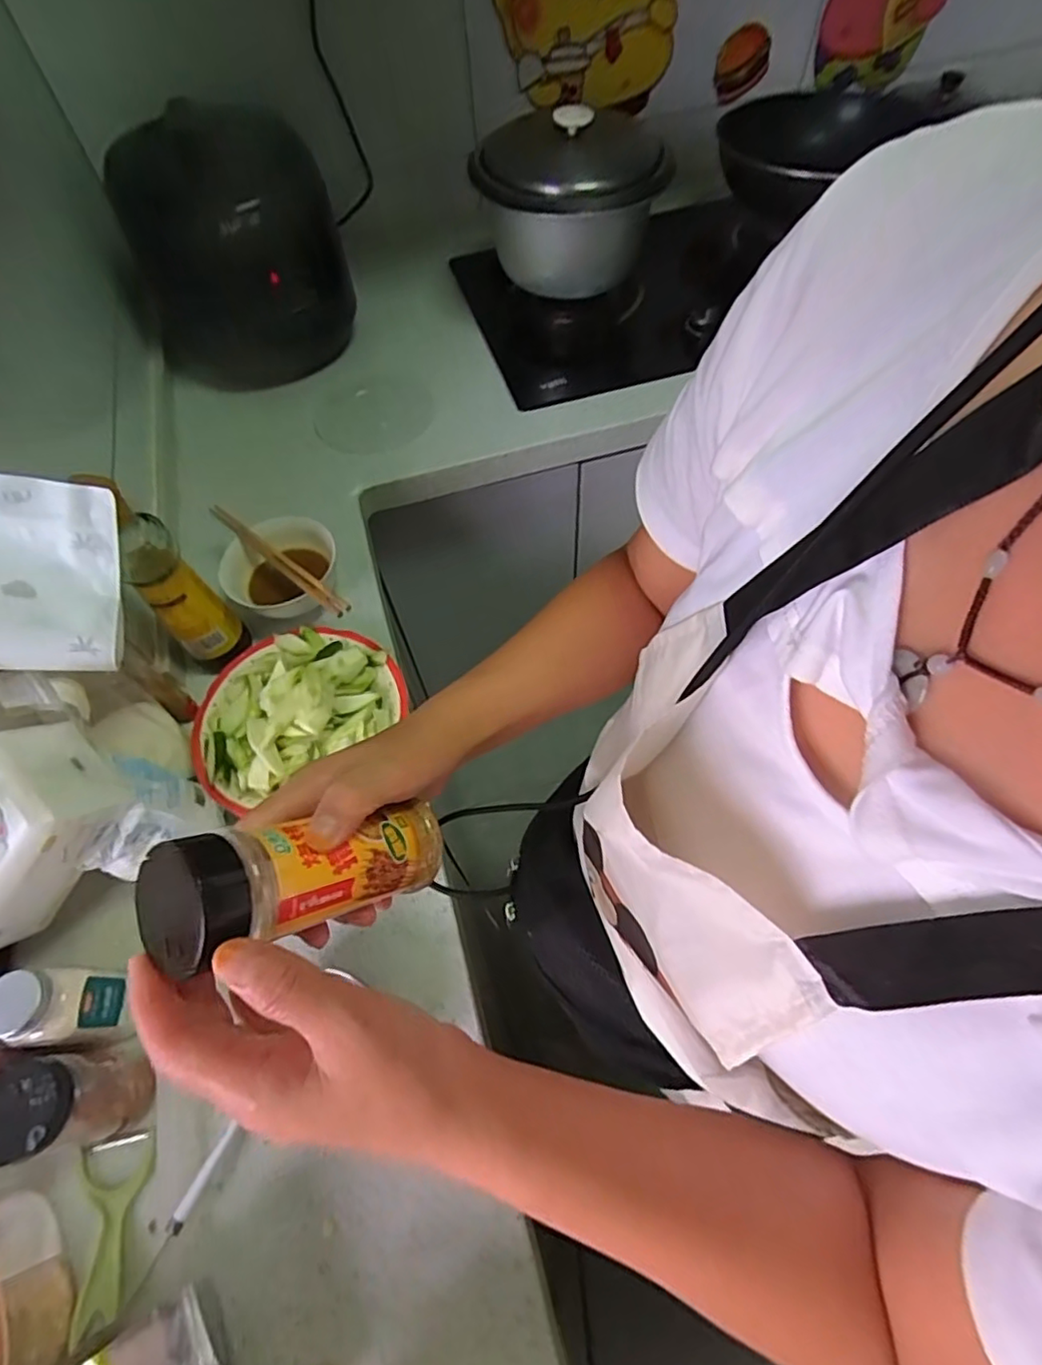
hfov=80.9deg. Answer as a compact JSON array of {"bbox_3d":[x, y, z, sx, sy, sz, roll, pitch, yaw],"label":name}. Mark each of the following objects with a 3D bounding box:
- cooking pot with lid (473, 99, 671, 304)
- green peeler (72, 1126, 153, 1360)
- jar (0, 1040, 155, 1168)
[{"bbox_3d":[0.068,-0.674,0.876,0.261,0.190,0.224,-9,60,-2],"label":"cooking pot with lid"},{"bbox_3d":[-0.295,0.393,0.441,0.051,0.016,0.109,-19,61,-7],"label":"green peeler"},{"bbox_3d":[-0.332,0.304,0.445,0.066,0.111,0.060,-1,60,3],"label":"jar"}]

